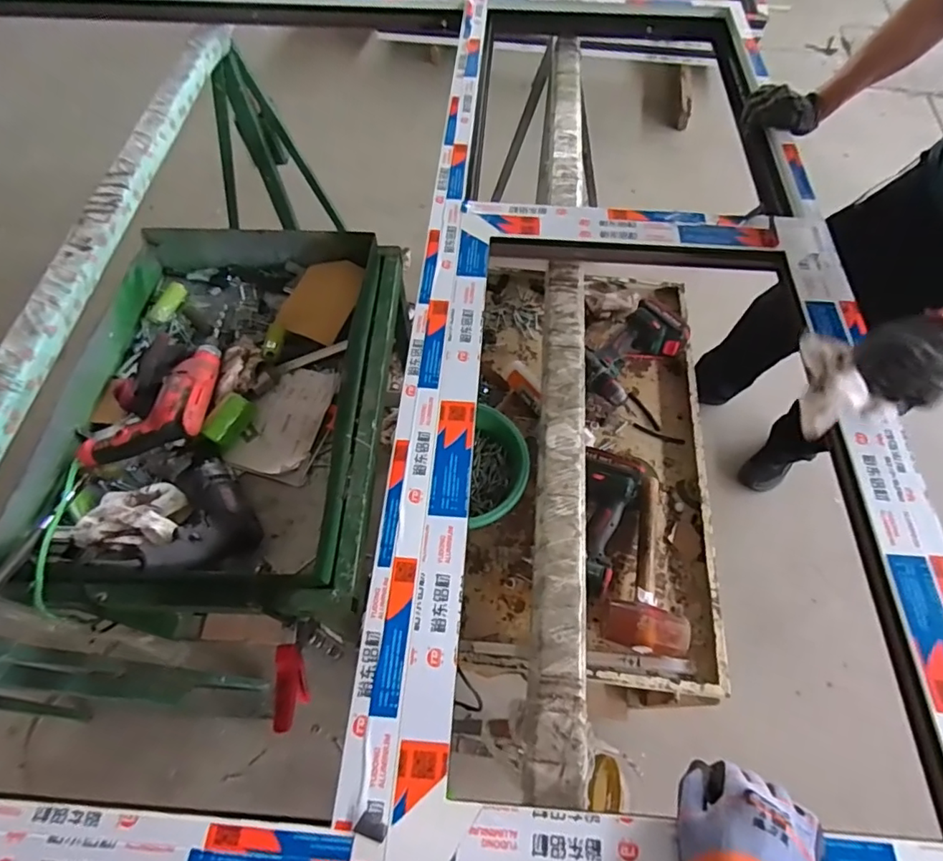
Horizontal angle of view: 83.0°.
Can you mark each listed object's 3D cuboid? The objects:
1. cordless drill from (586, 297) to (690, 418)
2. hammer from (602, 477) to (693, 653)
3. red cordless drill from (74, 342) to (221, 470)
[{"bbox_3d":[0.314,-0.146,1.035,0.131,0.084,0.228,35,66,18],"label":"cordless drill"},{"bbox_3d":[0.280,0.199,0.834,0.119,0.056,0.278,12,61,7],"label":"hammer"},{"bbox_3d":[-0.494,-0.031,0.859,0.137,0.052,0.269,33,65,18],"label":"red cordless drill"}]

